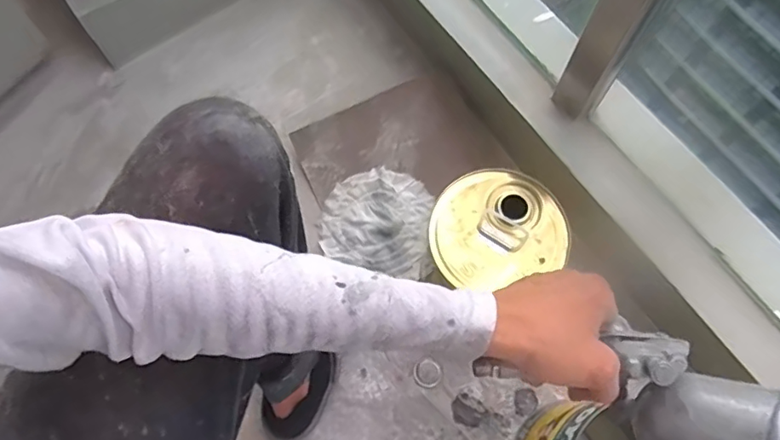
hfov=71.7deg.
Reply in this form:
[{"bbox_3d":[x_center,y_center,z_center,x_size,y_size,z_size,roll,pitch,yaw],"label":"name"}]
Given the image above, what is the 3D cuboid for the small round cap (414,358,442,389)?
[{"bbox_3d":[0.052,0.214,0.751,0.038,0.009,0.036,0,70,1],"label":"small round cap"}]

